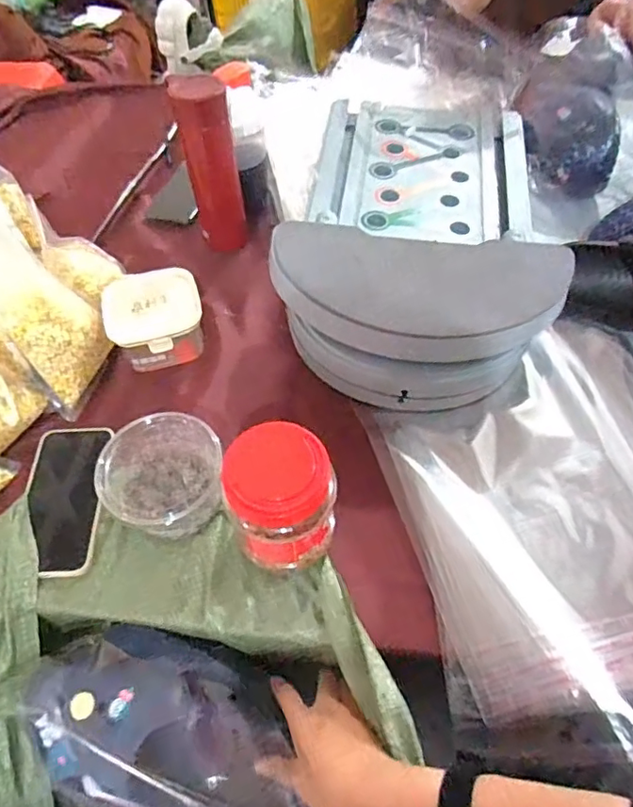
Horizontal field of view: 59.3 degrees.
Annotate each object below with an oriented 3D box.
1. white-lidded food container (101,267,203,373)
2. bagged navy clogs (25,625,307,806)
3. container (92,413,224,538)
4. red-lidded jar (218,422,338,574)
[{"bbox_3d":[-0.194,-0.100,0.681,0.111,0.067,0.106,-15,54,-8],"label":"white-lidded food container"},{"bbox_3d":[-0.123,0.273,0.449,0.267,0.077,0.156,14,56,13],"label":"bagged navy clogs"},{"bbox_3d":[-0.150,0.071,0.553,0.109,0.077,0.102,-1,54,2],"label":"container"},{"bbox_3d":[-0.028,0.089,0.497,0.087,0.141,0.079,-7,54,-2],"label":"red-lidded jar"}]

